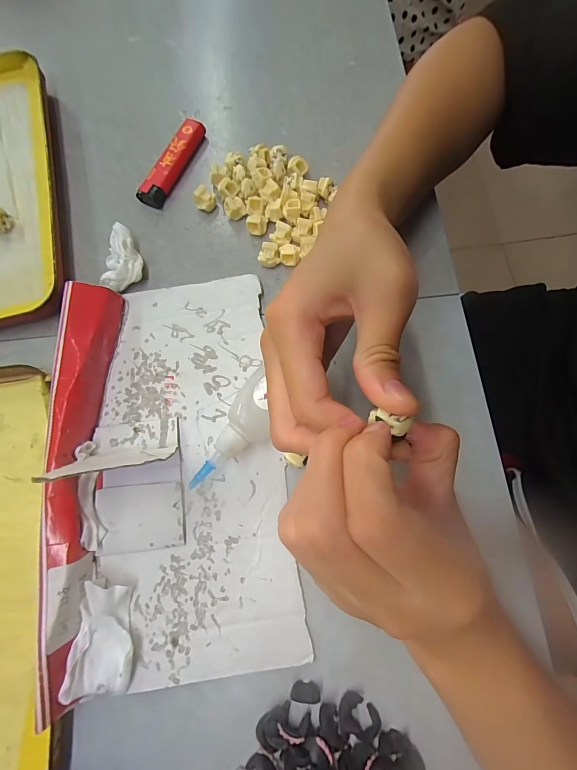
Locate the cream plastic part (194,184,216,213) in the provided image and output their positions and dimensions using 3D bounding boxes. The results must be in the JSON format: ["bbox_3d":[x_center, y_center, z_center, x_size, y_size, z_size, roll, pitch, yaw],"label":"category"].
[{"bbox_3d":[-0.062,-0.137,0.258,0.012,0.015,0.012,0,75,0],"label":"cream plastic part"}]

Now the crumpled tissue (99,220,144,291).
[{"bbox_3d":[-0.121,-0.089,0.246,0.029,0.017,0.044,-24,76,-6],"label":"crumpled tissue"}]

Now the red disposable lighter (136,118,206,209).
[{"bbox_3d":[-0.090,-0.172,0.269,0.018,0.015,0.076,25,76,7],"label":"red disposable lighter"}]

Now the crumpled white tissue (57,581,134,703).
[{"bbox_3d":[-0.098,0.136,0.186,0.031,0.018,0.052,3,75,1],"label":"crumpled white tissue"}]

